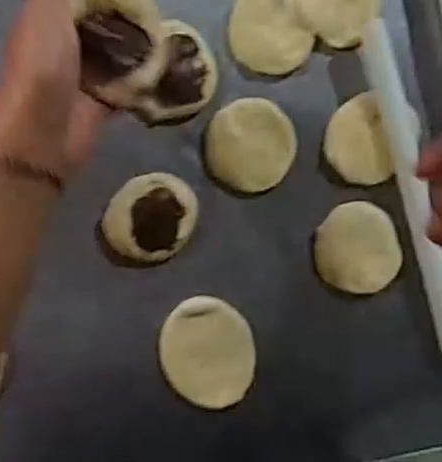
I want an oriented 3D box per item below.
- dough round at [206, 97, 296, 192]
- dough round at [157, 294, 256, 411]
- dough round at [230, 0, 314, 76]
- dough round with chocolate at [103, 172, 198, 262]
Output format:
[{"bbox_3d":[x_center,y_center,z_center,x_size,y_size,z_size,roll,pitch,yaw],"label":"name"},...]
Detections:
[{"bbox_3d":[0.026,-0.073,0.588,0.073,0.010,0.075,0,89,-7],"label":"dough round"},{"bbox_3d":[-0.010,0.101,0.578,0.076,0.006,0.089,-4,90,-7],"label":"dough round"},{"bbox_3d":[0.041,-0.171,0.592,0.063,0.012,0.075,-30,93,-6],"label":"dough round"},{"bbox_3d":[-0.057,-0.012,0.570,0.068,0.018,0.074,0,89,-7],"label":"dough round with chocolate"}]

